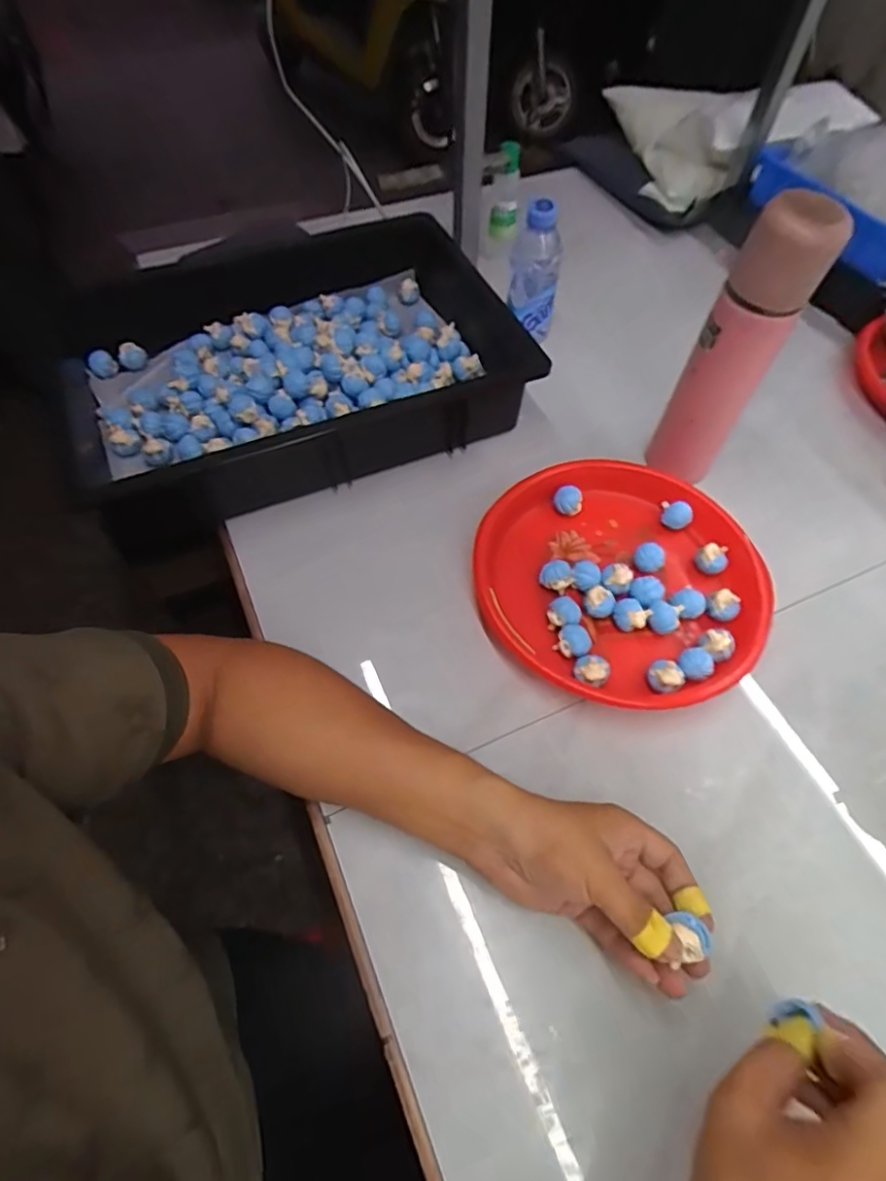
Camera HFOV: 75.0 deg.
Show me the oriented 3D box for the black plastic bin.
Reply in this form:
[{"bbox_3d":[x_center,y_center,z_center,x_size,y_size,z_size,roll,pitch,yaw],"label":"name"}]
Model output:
[{"bbox_3d":[-0.155,-0.241,0.629,0.467,0.105,0.315,-23,61,-9],"label":"black plastic bin"}]

